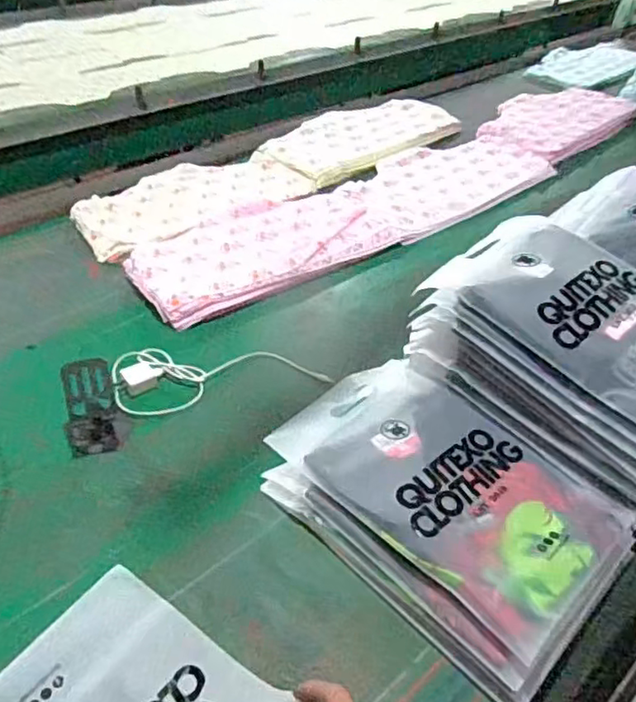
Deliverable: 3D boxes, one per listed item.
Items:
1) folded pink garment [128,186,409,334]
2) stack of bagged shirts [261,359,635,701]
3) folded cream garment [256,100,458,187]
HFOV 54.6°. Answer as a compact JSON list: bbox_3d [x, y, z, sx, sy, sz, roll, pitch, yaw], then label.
[{"bbox_3d":[-0.073,-0.207,1.163,0.564,0.046,0.265,-26,48,-28],"label":"folded pink garment"},{"bbox_3d":[0.143,0.171,0.720,0.264,0.079,0.379,-32,51,-32],"label":"stack of bagged shirts"},{"bbox_3d":[0.101,-0.555,1.594,0.559,0.042,0.324,-31,51,-32],"label":"folded cream garment"}]

